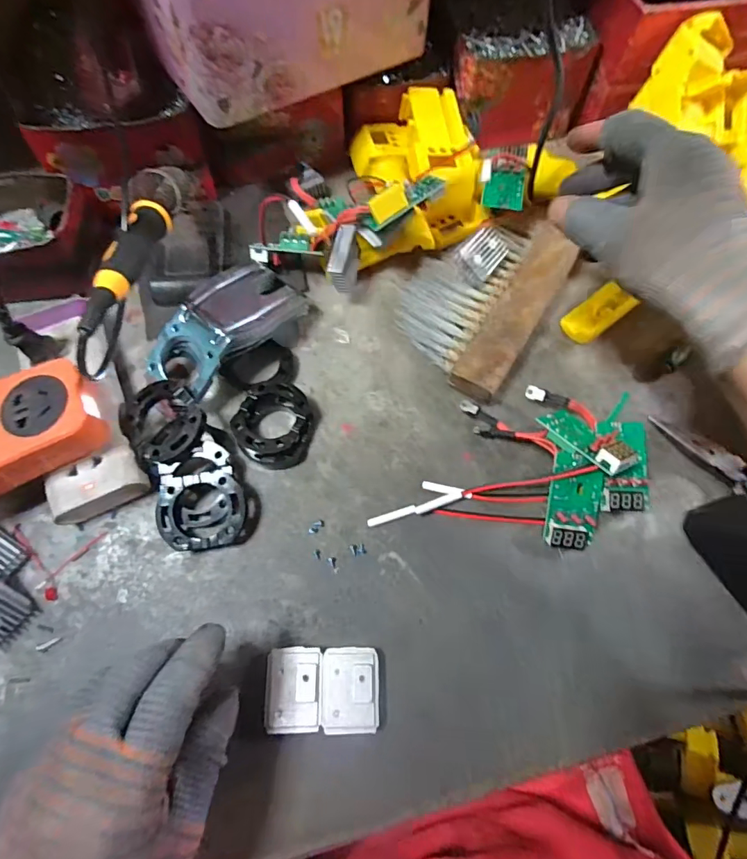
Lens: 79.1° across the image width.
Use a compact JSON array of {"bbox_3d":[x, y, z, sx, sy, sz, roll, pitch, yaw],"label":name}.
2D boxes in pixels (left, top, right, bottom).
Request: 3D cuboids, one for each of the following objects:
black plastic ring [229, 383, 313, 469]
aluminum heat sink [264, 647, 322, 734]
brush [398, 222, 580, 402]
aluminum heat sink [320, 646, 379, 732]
[{"bbox_3d":[-0.075,-0.004,0.343,0.055,0.020,0.062,11,69,2],"label":"black plastic ring"},{"bbox_3d":[-0.048,0.159,0.278,0.033,0.017,0.045,0,69,-2],"label":"aluminum heat sink"},{"bbox_3d":[0.090,-0.114,0.386,0.111,0.028,0.169,32,71,10],"label":"brush"},{"bbox_3d":[-0.014,0.160,0.280,0.034,0.017,0.045,1,69,-2],"label":"aluminum heat sink"}]

